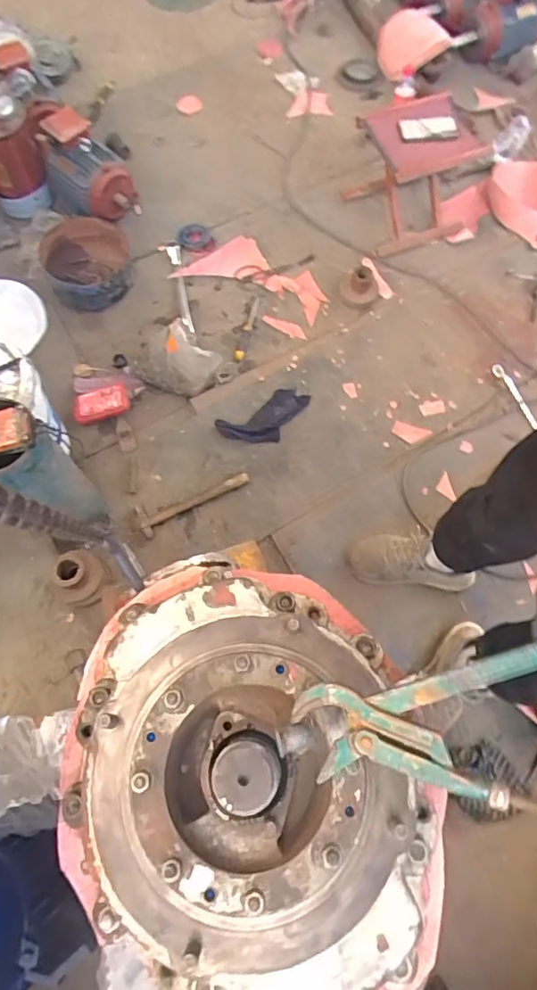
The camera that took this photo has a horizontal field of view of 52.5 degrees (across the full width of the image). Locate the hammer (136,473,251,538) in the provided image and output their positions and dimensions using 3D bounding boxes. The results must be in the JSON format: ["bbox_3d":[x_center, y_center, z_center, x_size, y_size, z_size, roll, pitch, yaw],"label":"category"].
[{"bbox_3d":[-0.188,0.010,1.385,0.293,0.029,0.072,-24,71,-10],"label":"hammer"}]

